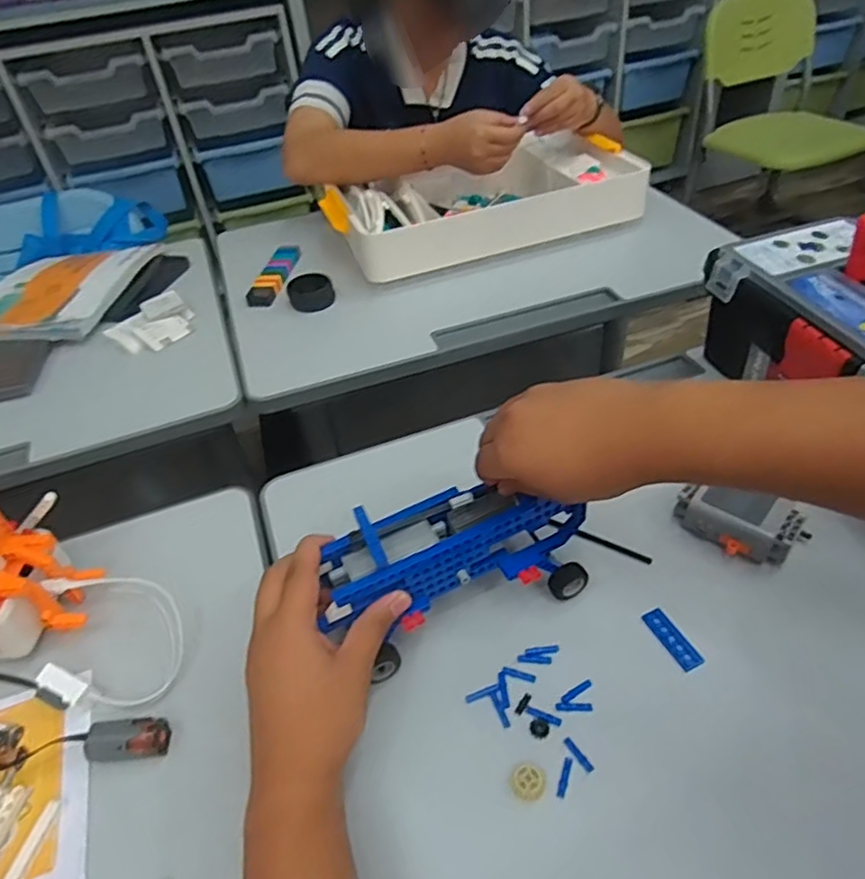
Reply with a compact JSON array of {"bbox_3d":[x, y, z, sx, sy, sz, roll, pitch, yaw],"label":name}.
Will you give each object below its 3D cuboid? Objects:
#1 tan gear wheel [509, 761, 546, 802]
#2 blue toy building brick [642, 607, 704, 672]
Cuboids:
[{"bbox_3d":[0.058,0.208,0.388,0.022,0.004,0.021,-3,44,3],"label":"tan gear wheel"},{"bbox_3d":[0.170,0.141,0.451,0.017,0.004,0.047,-21,46,-16],"label":"blue toy building brick"}]

